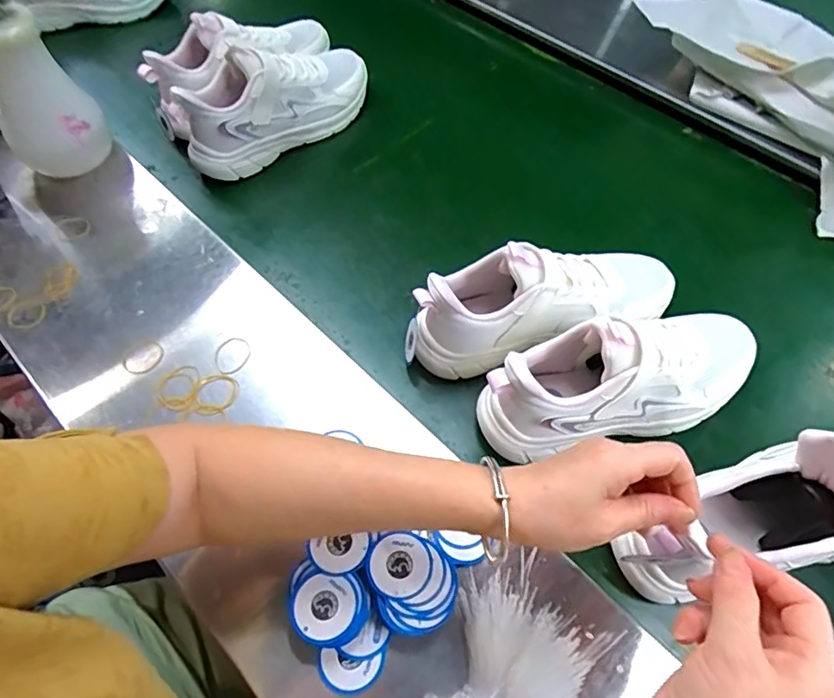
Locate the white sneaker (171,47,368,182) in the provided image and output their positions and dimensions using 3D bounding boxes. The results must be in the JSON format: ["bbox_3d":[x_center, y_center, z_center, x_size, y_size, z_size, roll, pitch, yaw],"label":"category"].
[{"bbox_3d":[-0.170,-0.306,0.655,0.248,0.122,0.078,-35,66,-18],"label":"white sneaker"}]

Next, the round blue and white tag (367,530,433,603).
[{"bbox_3d":[-0.013,0.164,0.400,0.047,0.005,0.044,0,61,0],"label":"round blue and white tag"}]

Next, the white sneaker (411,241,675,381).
[{"bbox_3d":[0.132,-0.041,0.513,0.267,0.122,0.095,-15,62,-8],"label":"white sneaker"}]

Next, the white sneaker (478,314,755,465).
[{"bbox_3d":[0.191,0.025,0.479,0.269,0.117,0.087,-14,62,-7],"label":"white sneaker"}]

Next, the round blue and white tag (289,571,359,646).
[{"bbox_3d":[-0.068,0.189,0.389,0.047,0.007,0.046,0,61,0],"label":"round blue and white tag"}]

